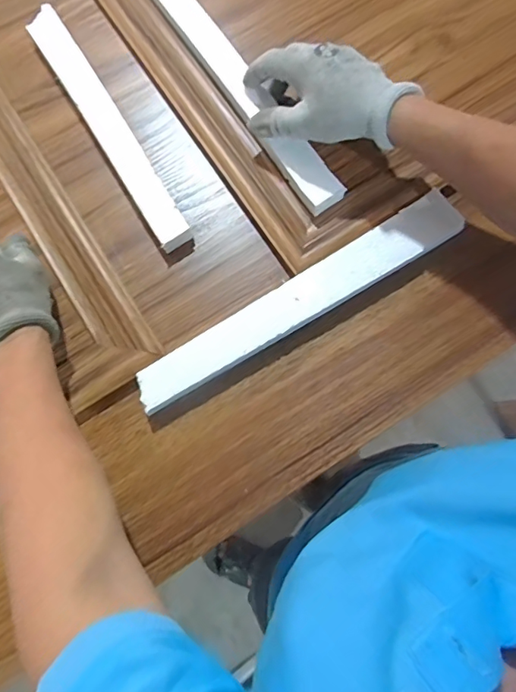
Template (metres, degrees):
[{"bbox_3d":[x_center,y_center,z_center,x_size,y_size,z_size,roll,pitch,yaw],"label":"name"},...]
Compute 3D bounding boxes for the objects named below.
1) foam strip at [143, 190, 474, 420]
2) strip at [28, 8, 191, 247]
[{"bbox_3d":[0.040,-0.040,0.437,0.315,0.021,0.044,-32,77,-6],"label":"foam strip"},{"bbox_3d":[-0.148,-0.217,0.487,0.034,0.023,0.290,-31,77,-6],"label":"strip"}]

